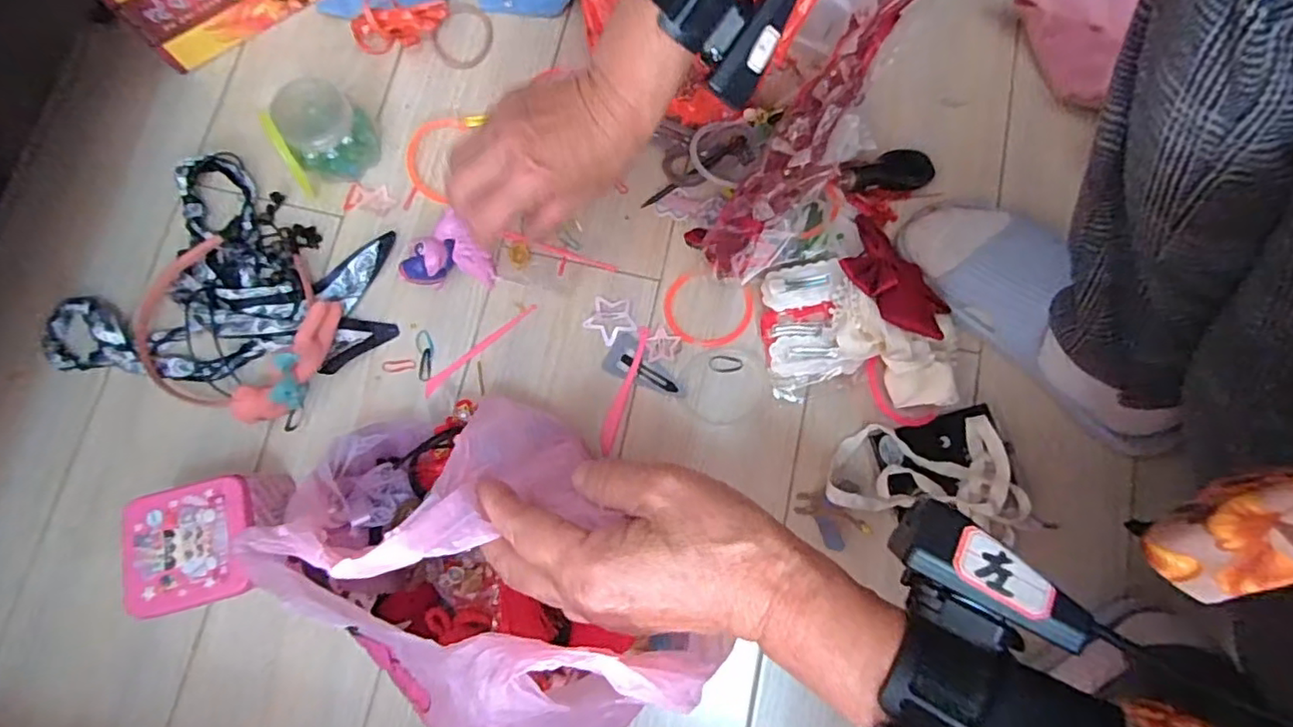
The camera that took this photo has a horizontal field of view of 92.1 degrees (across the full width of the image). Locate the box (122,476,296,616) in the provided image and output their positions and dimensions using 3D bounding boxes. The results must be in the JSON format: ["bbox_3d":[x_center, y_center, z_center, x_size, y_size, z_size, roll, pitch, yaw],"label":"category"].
[{"bbox_3d":[-0.282,0.117,0.418,0.082,0.073,0.075,-13,81,-4],"label":"box"}]

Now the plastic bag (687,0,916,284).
[{"bbox_3d":[0.130,-0.177,0.464,0.069,0.056,0.265,34,92,5],"label":"plastic bag"}]

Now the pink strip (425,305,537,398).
[{"bbox_3d":[-0.130,-0.012,0.484,0.106,0.004,0.010,-40,82,-8],"label":"pink strip"}]

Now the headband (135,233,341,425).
[{"bbox_3d":[-0.305,-0.029,0.457,0.151,0.037,0.127,16,79,2],"label":"headband"}]

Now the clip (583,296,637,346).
[{"bbox_3d":[-0.027,-0.035,0.490,0.038,0.005,0.039,20,79,3],"label":"clip"}]

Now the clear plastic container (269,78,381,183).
[{"bbox_3d":[-0.248,-0.181,0.483,0.059,0.059,0.055,0,79,-1],"label":"clear plastic container"}]

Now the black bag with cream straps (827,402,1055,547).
[{"bbox_3d":[0.210,0.088,0.458,0.153,0.025,0.095,-10,79,-3],"label":"black bag with cream straps"}]

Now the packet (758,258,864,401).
[{"bbox_3d":[0.123,-0.026,0.477,0.068,0.017,0.096,-16,96,17],"label":"packet"}]

